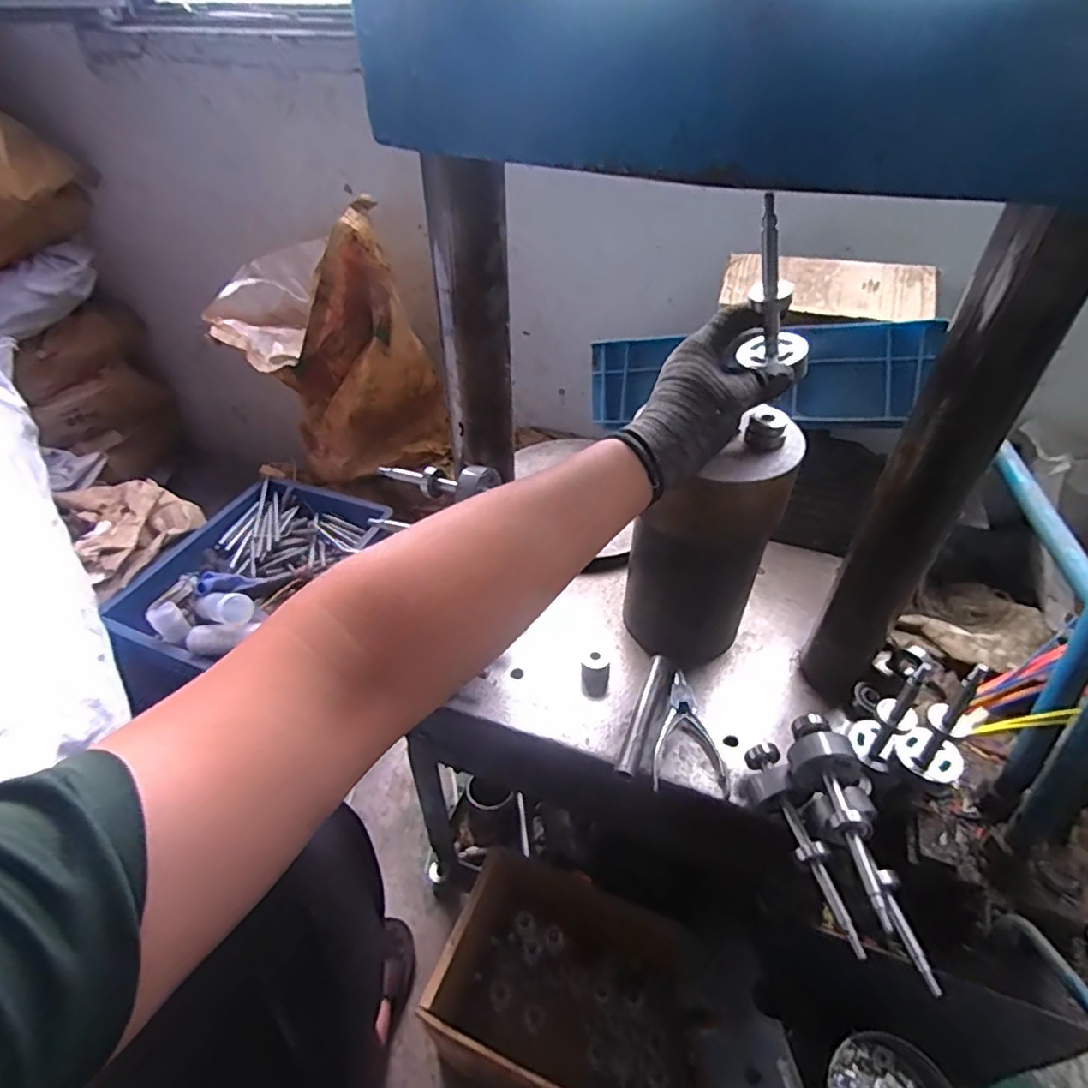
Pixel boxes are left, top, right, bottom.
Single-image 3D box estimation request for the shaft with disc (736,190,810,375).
[{"bbox_3d":[0.173,-0.187,0.460,0.040,0.130,0.047,-29,47,-6],"label":"shaft with disc"}]

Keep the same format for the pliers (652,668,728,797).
[{"bbox_3d":[0.144,0.181,0.594,0.069,0.008,0.126,9,42,9],"label":"pliers"}]

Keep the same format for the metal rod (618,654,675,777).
[{"bbox_3d":[0.100,0.171,0.609,0.023,0.020,0.138,17,44,17],"label":"metal rod"}]

